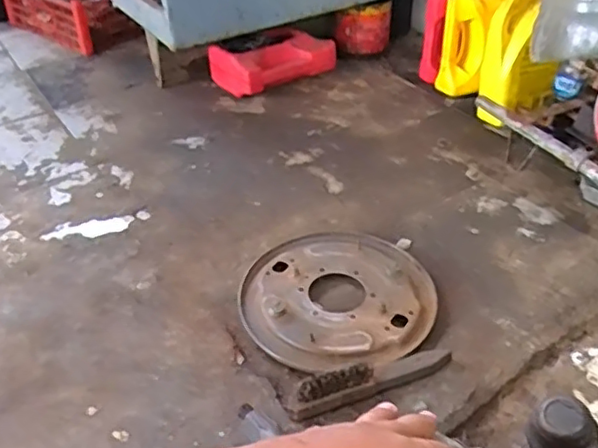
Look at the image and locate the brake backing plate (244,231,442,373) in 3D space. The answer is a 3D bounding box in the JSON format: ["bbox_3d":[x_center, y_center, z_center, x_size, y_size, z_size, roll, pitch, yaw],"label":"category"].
[{"bbox_3d":[0.063,0.112,0.984,0.292,0.022,0.292,-1,41,0],"label":"brake backing plate"}]

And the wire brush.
[{"bbox_3d":[0.109,0.210,0.851,0.230,0.036,0.050,-16,43,-16],"label":"wire brush"}]

